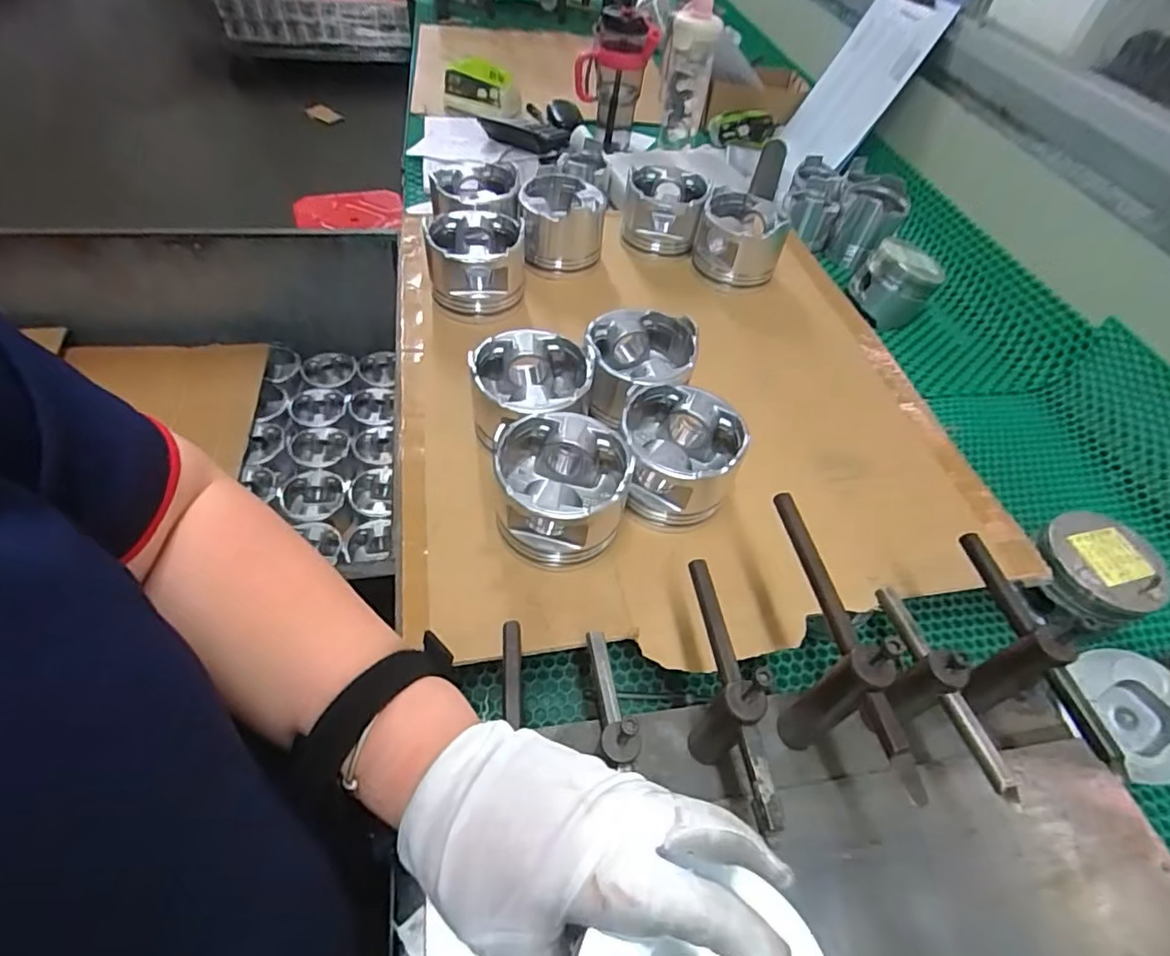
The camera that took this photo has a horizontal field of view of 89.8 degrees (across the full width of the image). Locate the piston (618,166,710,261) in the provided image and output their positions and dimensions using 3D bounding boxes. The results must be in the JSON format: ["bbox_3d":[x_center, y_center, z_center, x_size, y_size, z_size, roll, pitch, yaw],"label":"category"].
[{"bbox_3d":[0.100,-0.345,0.763,0.100,0.070,0.101,13,51,4],"label":"piston"}]

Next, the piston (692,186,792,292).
[{"bbox_3d":[0.184,-0.288,0.719,0.099,0.085,0.100,8,51,0],"label":"piston"}]

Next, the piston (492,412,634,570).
[{"bbox_3d":[-0.020,0.006,0.455,0.100,0.070,0.101,10,51,2],"label":"piston"}]

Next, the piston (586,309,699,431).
[{"bbox_3d":[0.049,-0.095,0.550,0.101,0.090,0.103,3,51,-4],"label":"piston"}]

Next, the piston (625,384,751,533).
[{"bbox_3d":[0.076,-0.018,0.489,0.096,0.076,0.101,10,51,2],"label":"piston"}]

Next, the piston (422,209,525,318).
[{"bbox_3d":[-0.119,-0.227,0.644,0.100,0.087,0.097,-4,52,-10],"label":"piston"}]

